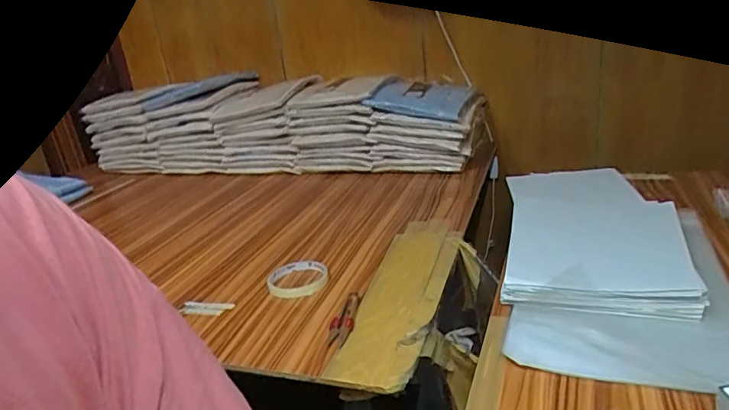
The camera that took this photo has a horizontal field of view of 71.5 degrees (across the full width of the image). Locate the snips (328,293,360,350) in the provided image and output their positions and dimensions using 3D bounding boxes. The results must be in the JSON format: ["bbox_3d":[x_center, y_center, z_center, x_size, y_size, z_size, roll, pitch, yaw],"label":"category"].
[{"bbox_3d":[-0.023,0.139,0.620,0.028,0.006,0.102,-1,21,17],"label":"snips"}]

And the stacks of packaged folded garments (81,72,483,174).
[{"bbox_3d":[-0.236,-0.208,1.299,1.009,0.224,0.234,2,22,23],"label":"stacks of packaged folded garments"}]

